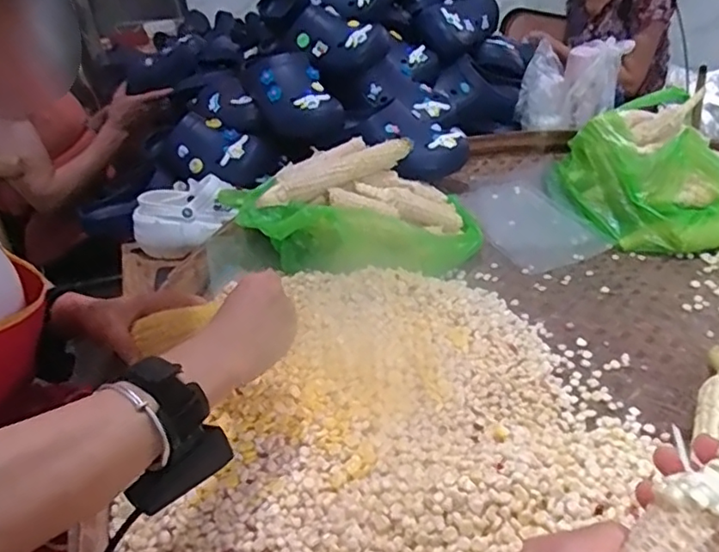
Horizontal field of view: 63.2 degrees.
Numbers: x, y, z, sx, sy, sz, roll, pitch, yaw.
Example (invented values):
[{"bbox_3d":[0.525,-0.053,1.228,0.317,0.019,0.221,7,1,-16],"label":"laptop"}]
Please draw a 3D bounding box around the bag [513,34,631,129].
[{"bbox_3d":[0.417,-0.377,1.157,0.183,0.145,0.127,15,35,27],"label":"bag"}]

